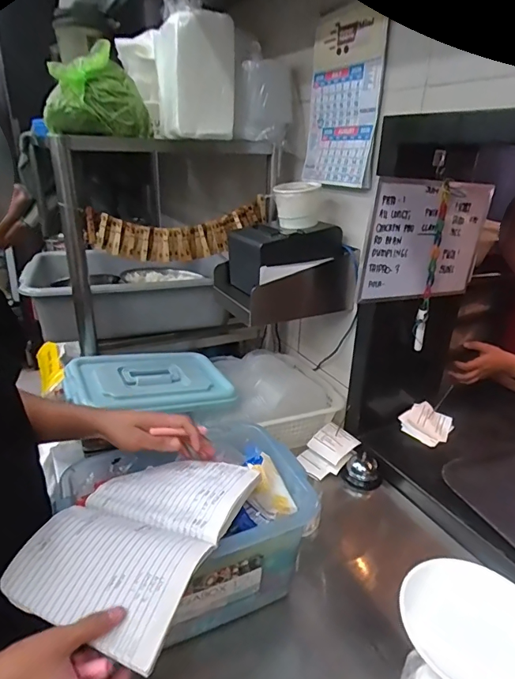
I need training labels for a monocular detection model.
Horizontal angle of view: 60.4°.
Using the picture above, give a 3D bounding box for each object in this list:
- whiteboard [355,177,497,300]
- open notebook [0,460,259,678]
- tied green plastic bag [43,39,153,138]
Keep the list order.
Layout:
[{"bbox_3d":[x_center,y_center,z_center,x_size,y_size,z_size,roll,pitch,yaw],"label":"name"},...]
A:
[{"bbox_3d":[0.333,-0.191,0.856,0.295,0.215,0.016,-10,26,-25],"label":"whiteboard"},{"bbox_3d":[-0.140,0.229,0.551,0.198,0.041,0.262,12,25,21],"label":"open notebook"},{"bbox_3d":[-0.328,-0.509,0.912,0.196,0.155,0.189,-3,24,-12],"label":"tied green plastic bag"}]

